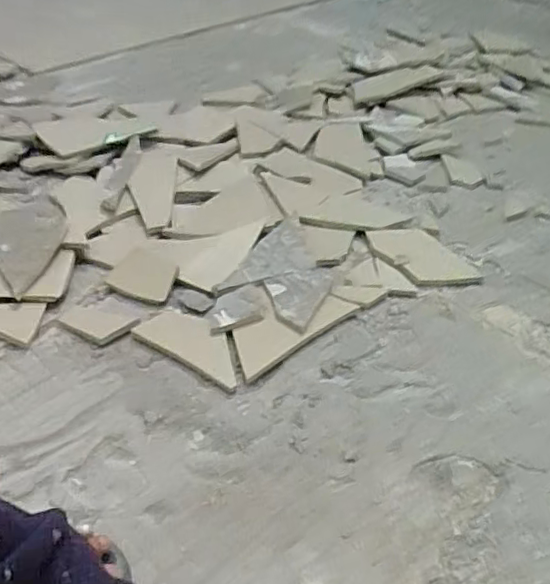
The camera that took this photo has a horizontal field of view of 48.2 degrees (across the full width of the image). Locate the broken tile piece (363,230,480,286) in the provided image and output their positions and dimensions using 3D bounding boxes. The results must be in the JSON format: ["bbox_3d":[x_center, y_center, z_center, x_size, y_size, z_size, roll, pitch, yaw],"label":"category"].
[{"bbox_3d":[0.211,-0.051,0.905,0.102,0.016,0.162,-24,55,-32],"label":"broken tile piece"}]

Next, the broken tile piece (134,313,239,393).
[{"bbox_3d":[-0.095,0.063,0.749,0.153,0.010,0.071,25,44,26],"label":"broken tile piece"}]

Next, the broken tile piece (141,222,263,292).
[{"bbox_3d":[-0.093,-0.049,0.869,0.164,0.010,0.116,-12,42,-7],"label":"broken tile piece"}]

